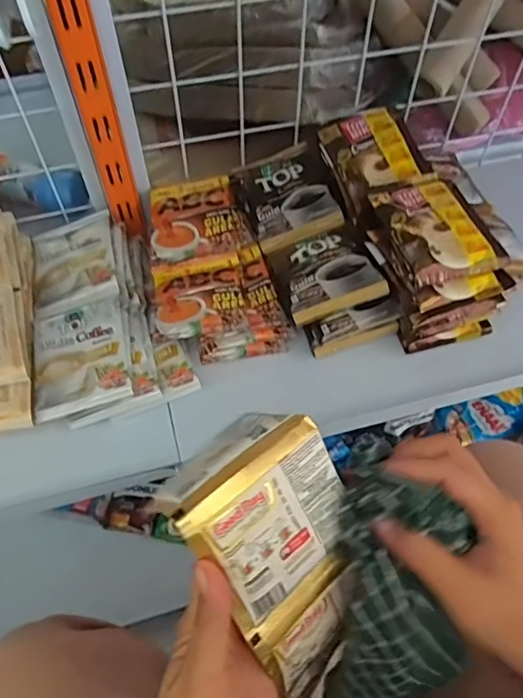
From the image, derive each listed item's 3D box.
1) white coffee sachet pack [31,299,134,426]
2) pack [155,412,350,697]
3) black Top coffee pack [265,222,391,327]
[{"bbox_3d":[-0.160,0.005,0.477,0.082,0.019,0.098,-12,59,-7],"label":"white coffee sachet pack"},{"bbox_3d":[0.005,0.116,0.299,0.083,0.149,0.053,-28,19,-26],"label":"pack"},{"bbox_3d":[0.059,-0.075,0.505,0.089,0.020,0.097,-21,52,1],"label":"black Top coffee pack"}]

